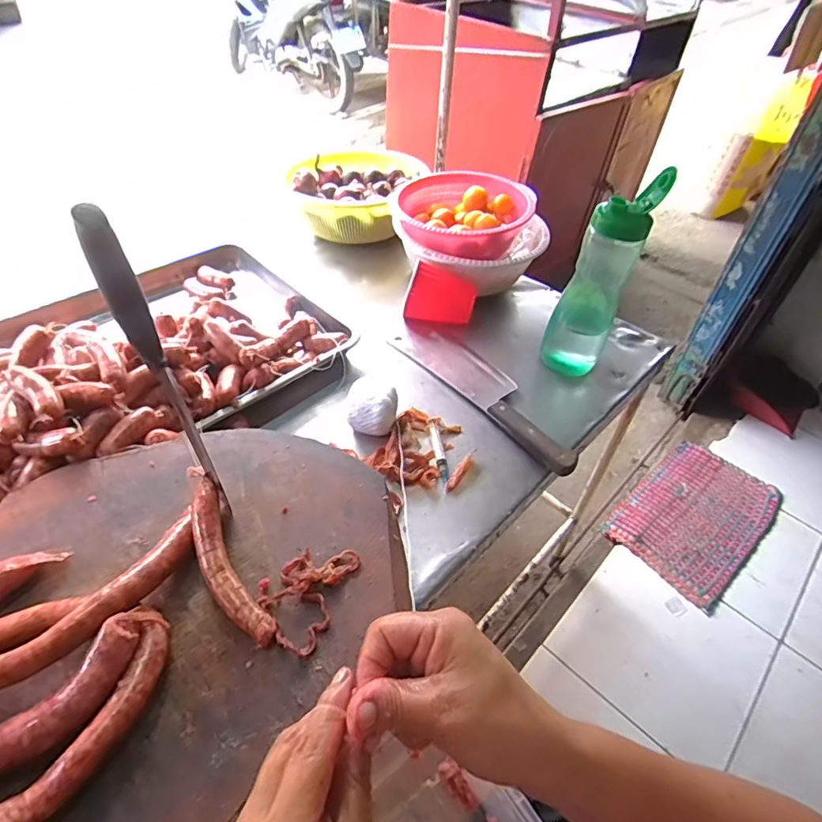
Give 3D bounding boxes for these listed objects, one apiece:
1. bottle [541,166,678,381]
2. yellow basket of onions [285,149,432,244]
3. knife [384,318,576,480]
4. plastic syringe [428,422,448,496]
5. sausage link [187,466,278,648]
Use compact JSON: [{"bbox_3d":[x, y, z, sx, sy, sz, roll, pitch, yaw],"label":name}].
[{"bbox_3d":[0.259,-0.178,0.721,0.088,0.276,0.074,18,47,12],"label":"bottle"},{"bbox_3d":[-0.106,-0.435,1.027,0.248,0.099,0.256,18,47,12],"label":"yellow basket of onions"},{"bbox_3d":[0.110,-0.042,0.748,0.089,0.031,0.363,-26,54,-27],"label":"knife"},{"bbox_3d":[0.036,0.056,0.653,0.013,0.016,0.106,-4,47,-9],"label":"plastic syringe"},{"bbox_3d":[-0.165,0.123,0.441,0.034,0.034,0.176,-23,51,-24],"label":"sausage link"}]

